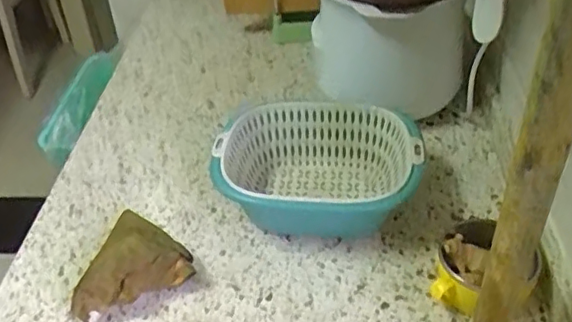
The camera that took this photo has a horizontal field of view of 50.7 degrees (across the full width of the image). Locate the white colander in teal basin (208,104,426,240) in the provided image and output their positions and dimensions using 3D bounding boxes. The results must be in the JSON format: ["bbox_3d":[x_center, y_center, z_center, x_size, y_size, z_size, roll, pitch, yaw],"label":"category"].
[{"bbox_3d":[0.038,0.018,0.715,0.227,0.090,0.193,3,40,8],"label":"white colander in teal basin"}]

